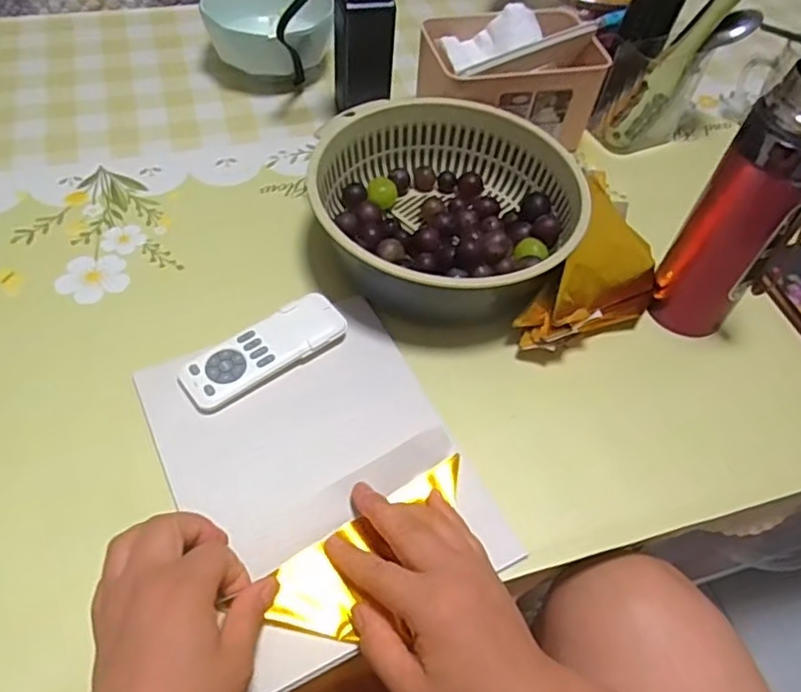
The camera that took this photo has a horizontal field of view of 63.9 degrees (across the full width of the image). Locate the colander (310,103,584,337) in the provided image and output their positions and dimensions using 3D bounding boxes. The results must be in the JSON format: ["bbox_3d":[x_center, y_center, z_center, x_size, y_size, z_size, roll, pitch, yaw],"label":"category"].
[{"bbox_3d":[0.036,-0.114,0.548,0.210,0.079,0.207,-3,54,-8],"label":"colander"}]

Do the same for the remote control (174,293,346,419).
[{"bbox_3d":[-0.101,0.005,0.485,0.128,0.016,0.045,-34,63,-26],"label":"remote control"}]

